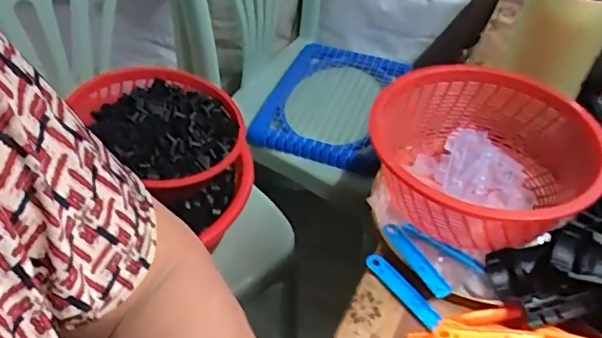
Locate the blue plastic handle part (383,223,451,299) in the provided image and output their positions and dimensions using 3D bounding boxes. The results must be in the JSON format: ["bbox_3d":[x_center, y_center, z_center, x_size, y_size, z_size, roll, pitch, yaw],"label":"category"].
[{"bbox_3d":[0.088,0.069,0.439,0.014,0.011,0.073,-15,47,-23],"label":"blue plastic handle part"}]

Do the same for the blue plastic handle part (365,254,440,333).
[{"bbox_3d":[0.077,0.092,0.433,0.014,0.004,0.073,-37,60,-11],"label":"blue plastic handle part"}]

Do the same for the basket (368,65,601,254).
[{"bbox_3d":[0.146,-0.006,0.469,0.170,0.074,0.174,4,43,-4],"label":"basket"}]

